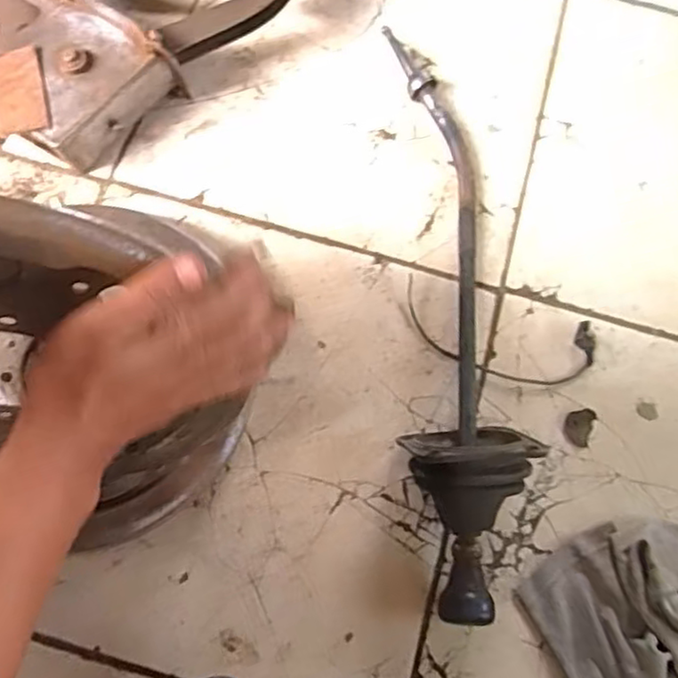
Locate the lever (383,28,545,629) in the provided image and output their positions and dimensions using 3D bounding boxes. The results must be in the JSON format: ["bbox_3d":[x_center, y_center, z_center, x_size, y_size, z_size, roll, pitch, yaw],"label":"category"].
[{"bbox_3d":[0.097,-0.060,0.609,0.107,0.096,0.589,-4,71,-4],"label":"lever"}]

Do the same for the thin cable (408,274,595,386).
[{"bbox_3d":[0.150,-0.003,0.643,0.185,0.012,0.076,15,73,4],"label":"thin cable"}]

